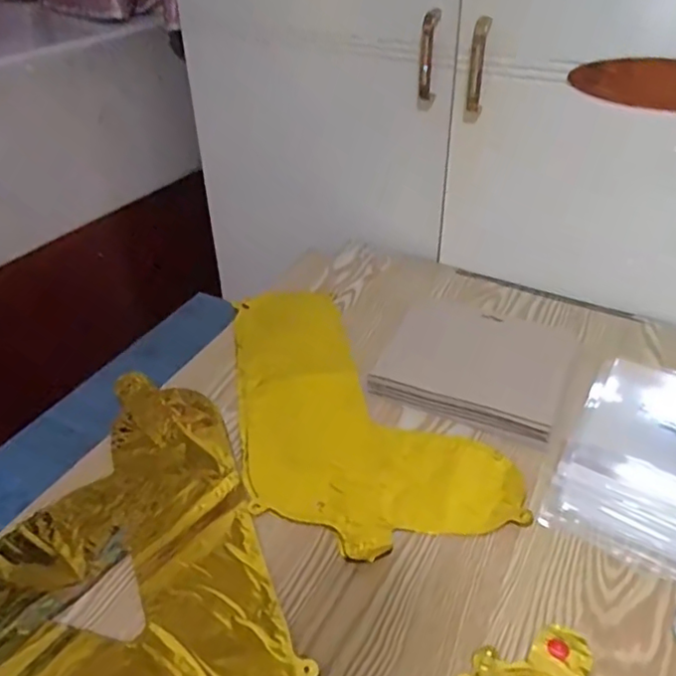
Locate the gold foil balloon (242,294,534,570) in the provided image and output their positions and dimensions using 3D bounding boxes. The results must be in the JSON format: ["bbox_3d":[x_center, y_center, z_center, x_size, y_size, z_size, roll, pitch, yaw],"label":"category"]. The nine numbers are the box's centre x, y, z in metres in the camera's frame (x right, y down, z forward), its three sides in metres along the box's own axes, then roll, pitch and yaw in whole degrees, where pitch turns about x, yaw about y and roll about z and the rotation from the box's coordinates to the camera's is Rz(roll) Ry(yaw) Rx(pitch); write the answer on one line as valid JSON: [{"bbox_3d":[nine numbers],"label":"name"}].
[{"bbox_3d":[0.008,0.056,0.656,0.223,0.011,0.379,-8,38,-11],"label":"gold foil balloon"}]

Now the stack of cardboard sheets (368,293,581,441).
[{"bbox_3d":[0.152,0.021,0.680,0.190,0.011,0.176,15,40,20],"label":"stack of cardboard sheets"}]

